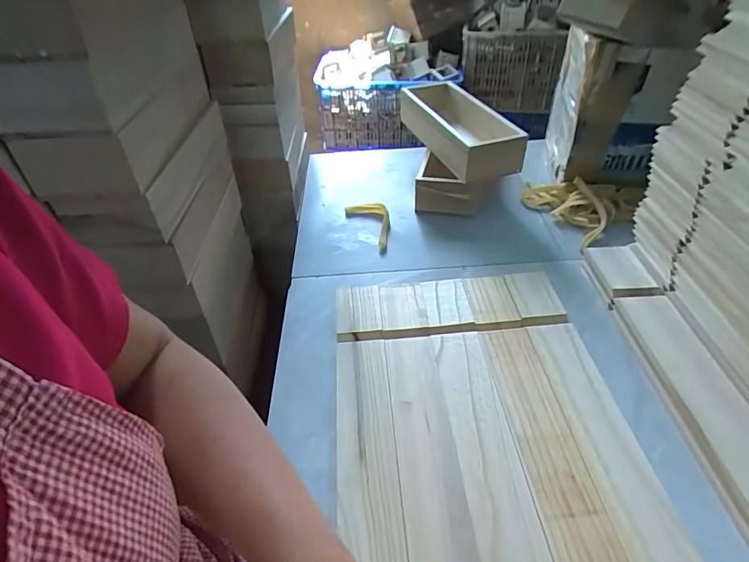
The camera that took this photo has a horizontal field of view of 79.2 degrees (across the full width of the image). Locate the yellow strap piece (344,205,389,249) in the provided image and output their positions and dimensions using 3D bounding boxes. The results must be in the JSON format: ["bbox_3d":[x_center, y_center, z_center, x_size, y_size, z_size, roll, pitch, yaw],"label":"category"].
[{"bbox_3d":[0.002,-0.098,0.761,0.056,0.021,0.144,-22,45,-18],"label":"yellow strap piece"}]

